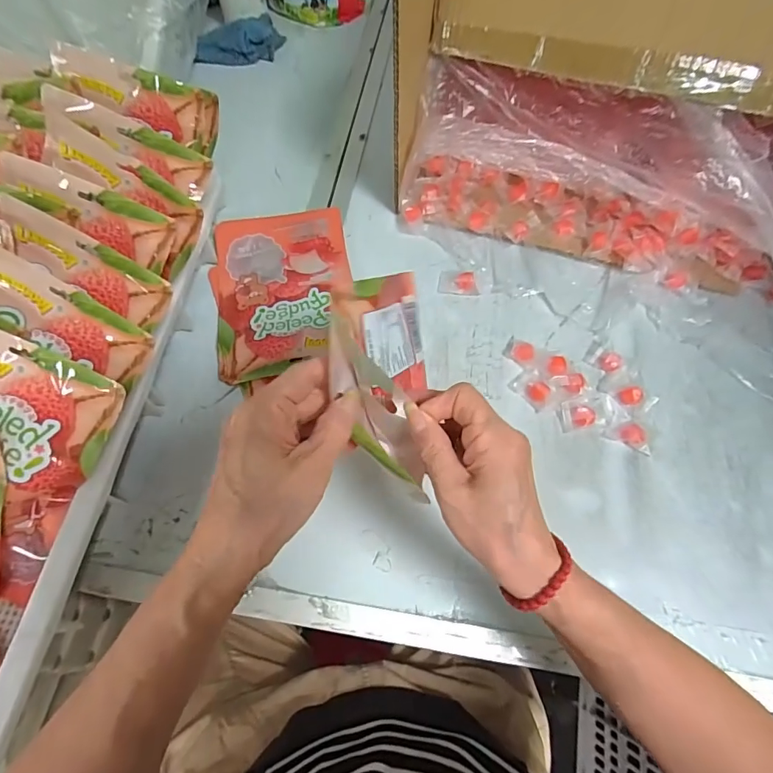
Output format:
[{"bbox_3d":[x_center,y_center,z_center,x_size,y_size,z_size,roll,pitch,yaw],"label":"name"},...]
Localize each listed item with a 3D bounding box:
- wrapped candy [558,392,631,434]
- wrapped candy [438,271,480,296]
[{"bbox_3d":[0.219,0.024,0.463,0.072,0.015,0.039,-8,66,-4],"label":"wrapped candy"},{"bbox_3d":[0.090,-0.130,0.534,0.050,0.012,0.033,6,66,2],"label":"wrapped candy"}]

